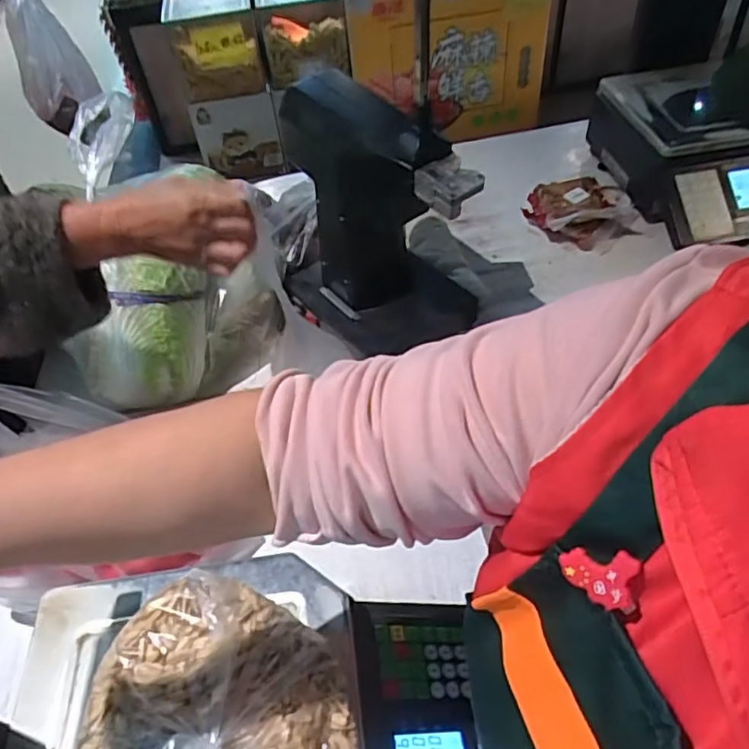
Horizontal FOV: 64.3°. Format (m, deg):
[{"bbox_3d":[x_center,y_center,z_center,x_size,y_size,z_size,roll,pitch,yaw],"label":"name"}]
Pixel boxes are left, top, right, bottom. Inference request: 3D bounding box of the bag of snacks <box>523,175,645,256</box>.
[{"bbox_3d":[0.366,-0.274,1.036,0.180,0.076,0.123,-9,49,-1],"label":"bag of snacks"}]

